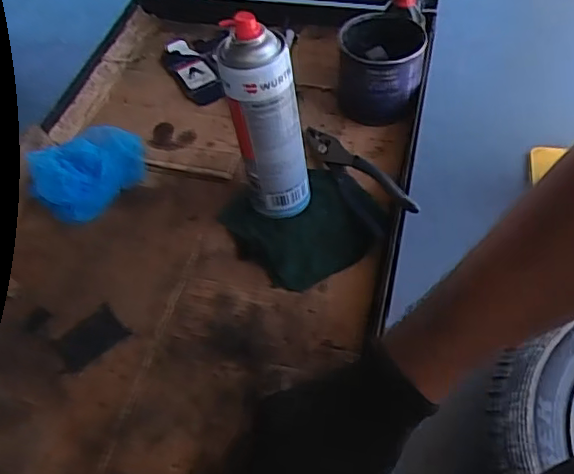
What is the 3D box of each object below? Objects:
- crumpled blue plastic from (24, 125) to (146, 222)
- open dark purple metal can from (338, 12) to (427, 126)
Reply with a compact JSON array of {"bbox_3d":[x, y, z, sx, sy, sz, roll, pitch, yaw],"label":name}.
[{"bbox_3d":[-0.227,-0.087,0.682,0.080,0.060,0.145,28,60,24],"label":"crumpled blue plastic"},{"bbox_3d":[0.115,-0.211,0.720,0.100,0.106,0.103,3,54,8],"label":"open dark purple metal can"}]

